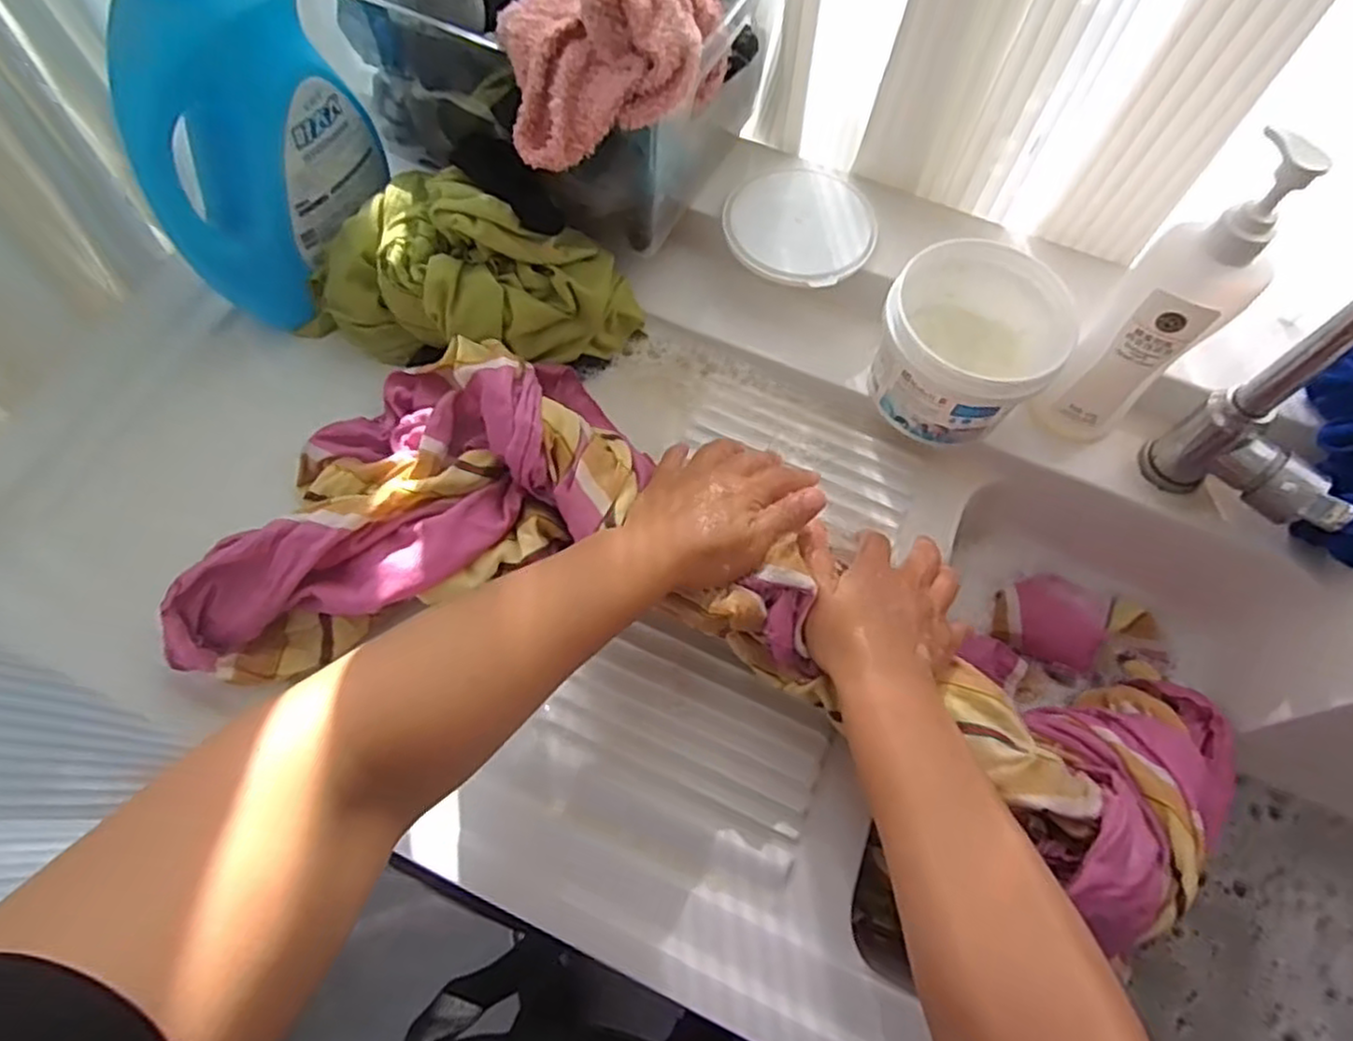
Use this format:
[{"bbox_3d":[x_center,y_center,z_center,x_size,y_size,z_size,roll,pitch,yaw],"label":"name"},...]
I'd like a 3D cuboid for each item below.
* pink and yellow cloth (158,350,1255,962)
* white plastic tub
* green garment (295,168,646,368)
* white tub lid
[{"bbox_3d":[0.063,0.069,0.517,0.713,0.154,0.269,18,67,-3],"label":"pink and yellow cloth"},{"bbox_3d":[0.218,-0.127,0.553,0.122,0.095,0.116,0,66,-1],"label":"white plastic tub"},{"bbox_3d":[-0.167,-0.191,0.570,0.247,0.120,0.132,23,68,9],"label":"green garment"},{"bbox_3d":[0.107,-0.254,0.616,0.124,0.017,0.123,0,66,-1],"label":"white tub lid"}]

